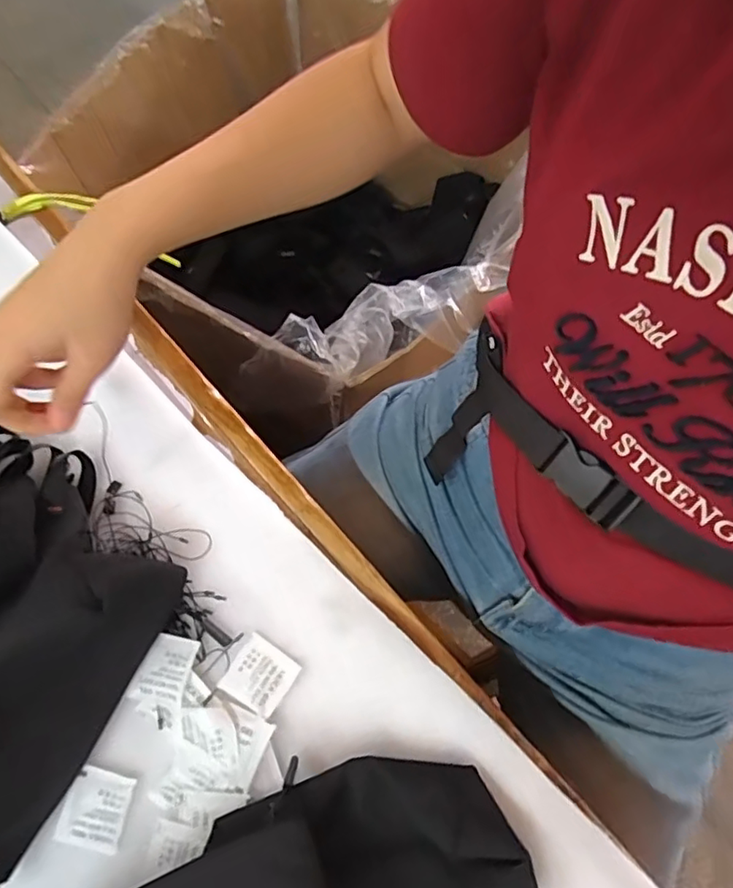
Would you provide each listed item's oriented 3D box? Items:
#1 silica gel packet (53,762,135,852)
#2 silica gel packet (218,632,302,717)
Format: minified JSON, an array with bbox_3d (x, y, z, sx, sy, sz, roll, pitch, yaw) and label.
[{"bbox_3d":[-0.164,0.222,0.356,0.037,0.004,0.041,12,69,3],"label":"silica gel packet"},{"bbox_3d":[-0.069,0.150,0.379,0.040,0.004,0.038,30,71,9],"label":"silica gel packet"}]

